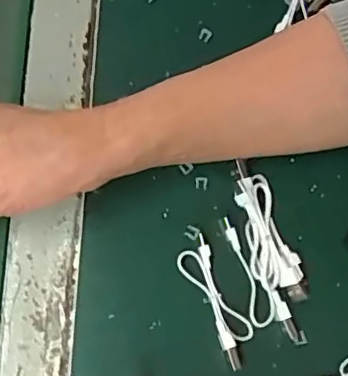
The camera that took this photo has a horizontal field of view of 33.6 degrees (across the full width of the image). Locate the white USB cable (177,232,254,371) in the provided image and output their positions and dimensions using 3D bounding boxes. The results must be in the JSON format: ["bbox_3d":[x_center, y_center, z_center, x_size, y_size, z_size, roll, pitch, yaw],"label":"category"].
[{"bbox_3d":[0.026,0.067,0.341,0.022,0.013,0.076,-27,83,-10],"label":"white USB cable"}]

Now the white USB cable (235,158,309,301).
[{"bbox_3d":[0.057,0.027,0.346,0.026,0.017,0.085,-15,81,-8],"label":"white USB cable"}]

